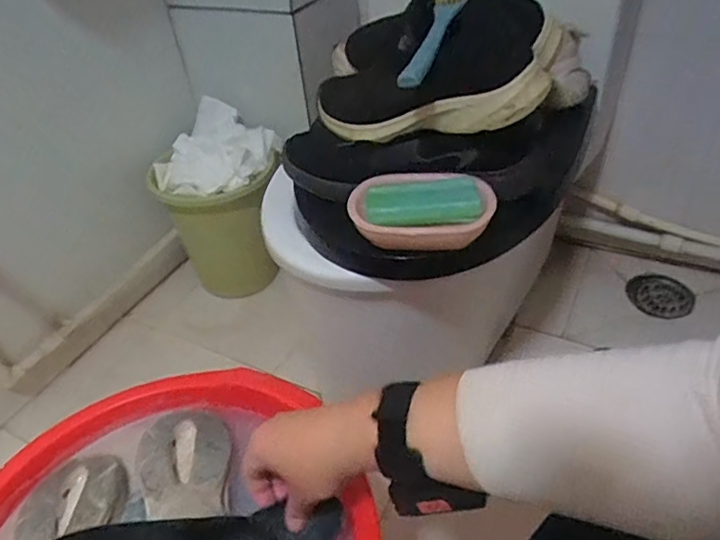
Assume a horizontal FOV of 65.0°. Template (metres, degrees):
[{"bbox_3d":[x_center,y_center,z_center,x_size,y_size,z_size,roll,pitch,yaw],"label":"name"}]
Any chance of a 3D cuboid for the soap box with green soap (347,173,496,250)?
[{"bbox_3d":[0.065,-0.061,0.597,0.149,0.042,0.088,4,41,12],"label":"soap box with green soap"}]

